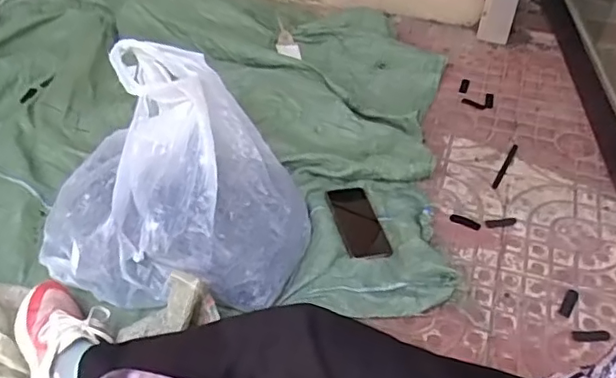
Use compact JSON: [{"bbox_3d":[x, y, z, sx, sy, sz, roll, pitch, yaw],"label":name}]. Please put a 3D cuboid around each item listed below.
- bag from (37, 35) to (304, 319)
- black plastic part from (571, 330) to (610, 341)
[{"bbox_3d":[-0.210,-0.003,0.934,0.413,0.231,0.386,22,51,20],"label":"bag"},{"bbox_3d":[0.438,0.226,0.883,0.058,0.004,0.018,2,44,0],"label":"black plastic part"}]

